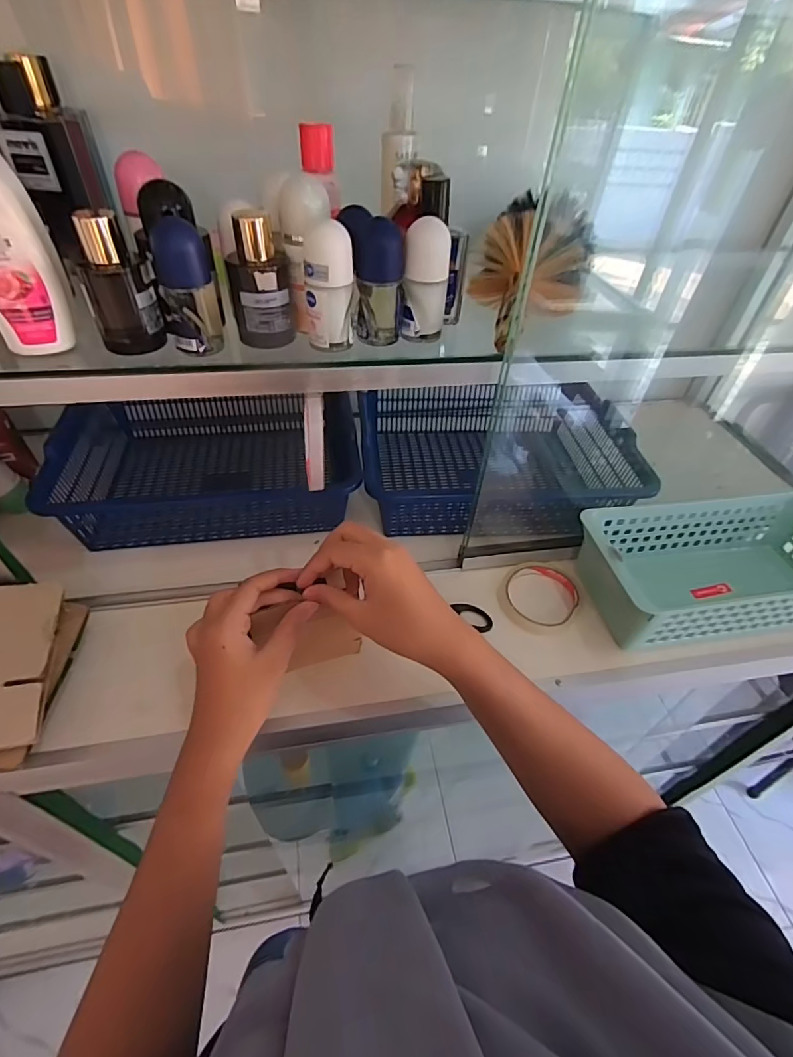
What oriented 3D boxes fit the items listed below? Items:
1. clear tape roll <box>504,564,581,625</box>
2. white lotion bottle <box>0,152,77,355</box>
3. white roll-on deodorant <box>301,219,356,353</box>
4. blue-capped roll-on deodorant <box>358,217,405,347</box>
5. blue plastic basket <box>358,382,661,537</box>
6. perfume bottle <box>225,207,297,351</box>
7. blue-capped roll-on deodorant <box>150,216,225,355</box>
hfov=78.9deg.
[{"bbox_3d":[0.162,0.072,0.538,0.077,0.012,0.084,3,47,-3],"label":"clear tape roll"},{"bbox_3d":[-0.268,-0.189,0.328,0.056,0.121,0.043,-20,52,-22],"label":"white lotion bottle"},{"bbox_3d":[-0.051,-0.182,0.369,0.037,0.083,0.032,-1,47,-6],"label":"white roll-on deodorant"},{"bbox_3d":[-0.012,-0.193,0.385,0.034,0.093,0.029,7,47,1],"label":"blue-capped roll-on deodorant"},{"bbox_3d":[0.135,-0.107,0.657,0.318,0.097,0.251,0,47,-6],"label":"blue plastic basket"},{"bbox_3d":[-0.103,-0.186,0.368,0.045,0.091,0.033,-8,49,-13],"label":"perfume bottle"},{"bbox_3d":[-0.154,-0.175,0.354,0.037,0.084,0.034,-12,49,-16],"label":"blue-capped roll-on deodorant"}]

